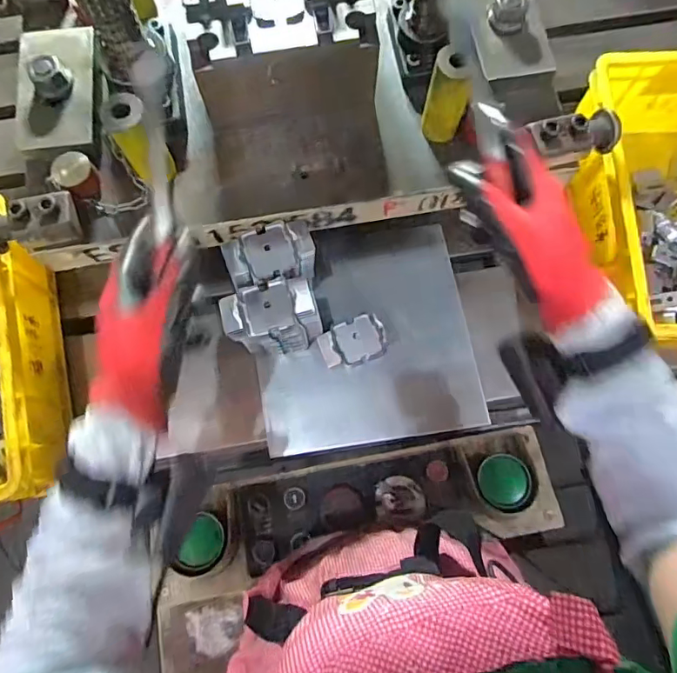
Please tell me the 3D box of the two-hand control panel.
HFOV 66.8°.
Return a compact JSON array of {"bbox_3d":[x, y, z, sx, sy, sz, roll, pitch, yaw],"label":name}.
[{"bbox_3d":[0.025,0.235,0.688,0.543,0.075,0.140,-11,75,-3],"label":"two-hand control panel"}]

